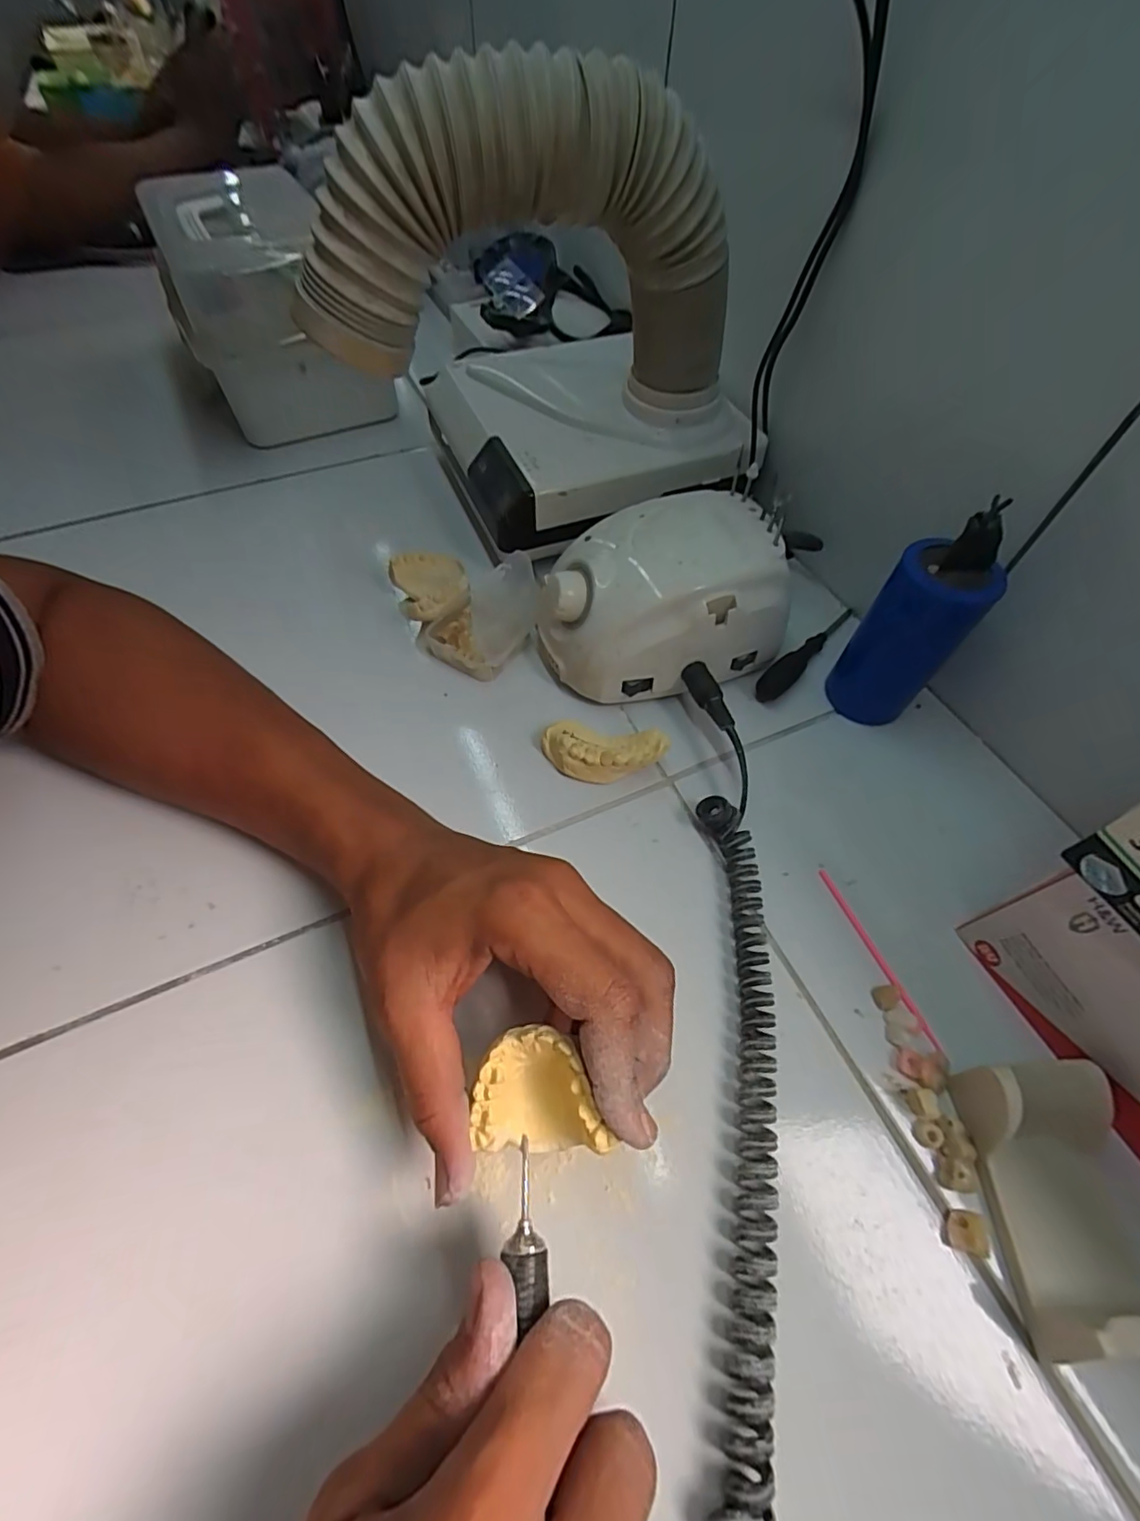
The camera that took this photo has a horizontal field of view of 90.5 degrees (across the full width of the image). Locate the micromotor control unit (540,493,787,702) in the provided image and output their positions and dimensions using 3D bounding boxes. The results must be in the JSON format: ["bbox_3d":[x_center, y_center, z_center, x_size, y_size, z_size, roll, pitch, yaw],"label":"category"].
[{"bbox_3d":[0.053,-0.095,0.350,0.134,0.080,0.092,-19,60,-14],"label":"micromotor control unit"}]

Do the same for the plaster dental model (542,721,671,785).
[{"bbox_3d":[0.019,-0.004,0.327,0.070,0.025,0.029,11,58,5],"label":"plaster dental model"}]

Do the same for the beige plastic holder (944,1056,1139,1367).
[{"bbox_3d":[0.191,0.167,0.216,0.050,0.028,0.090,-2,58,-3],"label":"beige plastic holder"}]

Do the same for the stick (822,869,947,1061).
[{"bbox_3d":[0.149,0.095,0.271,0.004,0.006,0.089,-20,60,-11],"label":"stick"}]

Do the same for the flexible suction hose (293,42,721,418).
[{"bbox_3d":[-0.010,-0.265,0.293,0.244,0.128,0.058,-15,58,-25],"label":"flexible suction hose"}]

